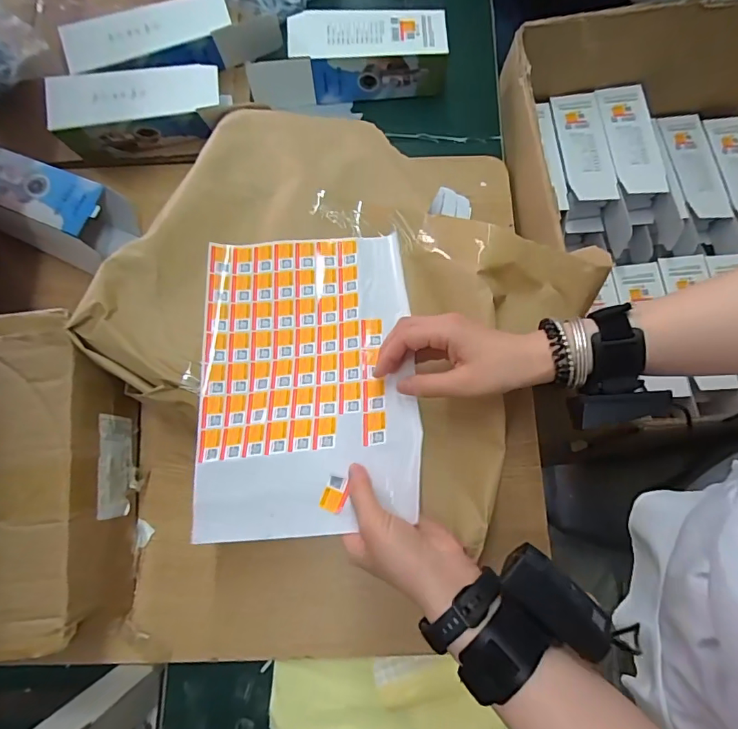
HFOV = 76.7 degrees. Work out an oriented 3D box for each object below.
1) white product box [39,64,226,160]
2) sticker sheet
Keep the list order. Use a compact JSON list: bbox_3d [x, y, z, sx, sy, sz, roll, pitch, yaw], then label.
[{"bbox_3d":[-0.286,-0.321,0.600,0.207,0.072,0.071,-8,77,0],"label":"white product box"},{"bbox_3d":[-0.062,0.003,0.431,0.200,0.023,0.286,-7,65,10],"label":"sticker sheet"}]

